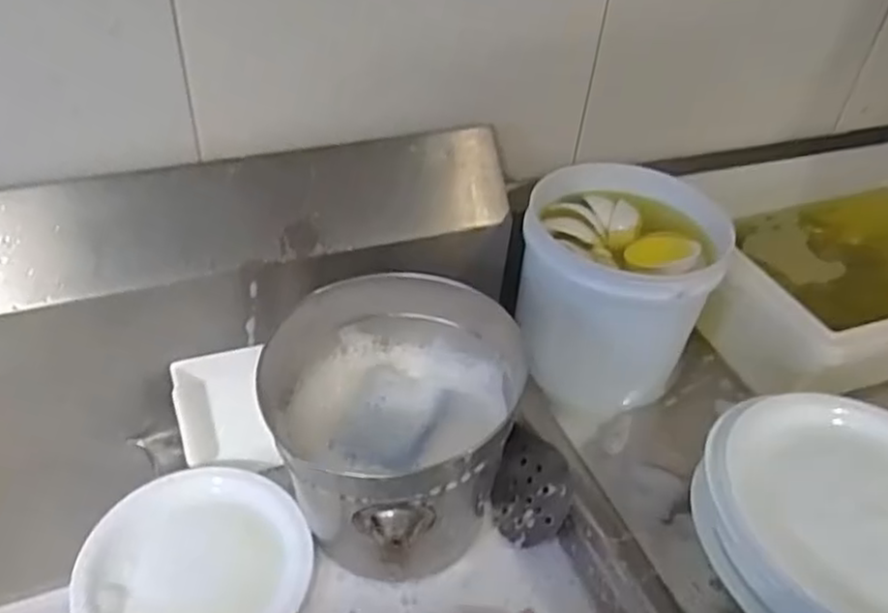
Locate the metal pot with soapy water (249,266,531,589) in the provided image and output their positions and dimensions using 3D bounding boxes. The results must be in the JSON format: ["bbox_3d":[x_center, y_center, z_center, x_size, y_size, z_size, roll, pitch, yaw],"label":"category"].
[{"bbox_3d":[-0.036,0.102,0.622,0.191,0.180,0.185,3,42,-3],"label":"metal pot with soapy water"}]

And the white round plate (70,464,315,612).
[{"bbox_3d":[-0.211,0.216,0.611,0.180,0.020,0.179,3,42,-3],"label":"white round plate"}]

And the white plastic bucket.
[{"bbox_3d":[0.174,-0.026,0.764,0.184,0.183,0.195,3,42,-3],"label":"white plastic bucket"}]

